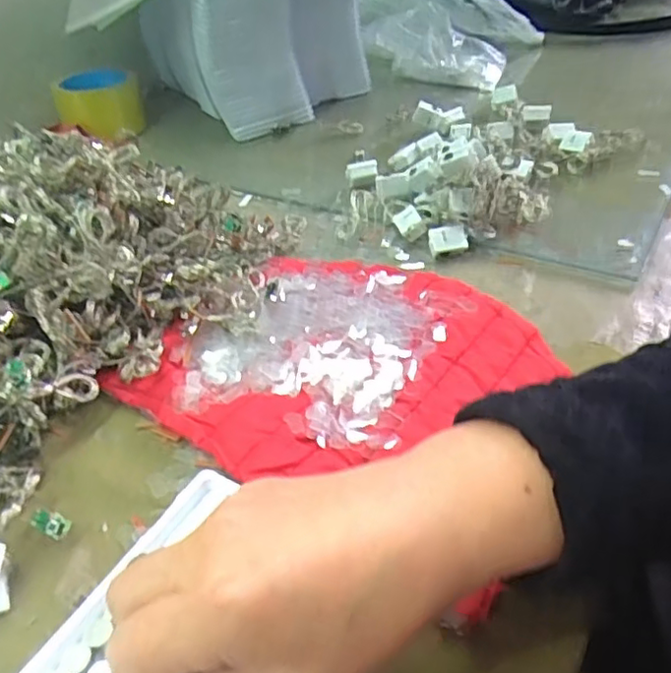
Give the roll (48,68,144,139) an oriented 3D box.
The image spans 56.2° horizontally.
[{"bbox_3d":[-0.265,-0.265,0.707,0.093,0.051,0.095,-19,43,-15],"label":"roll"}]

